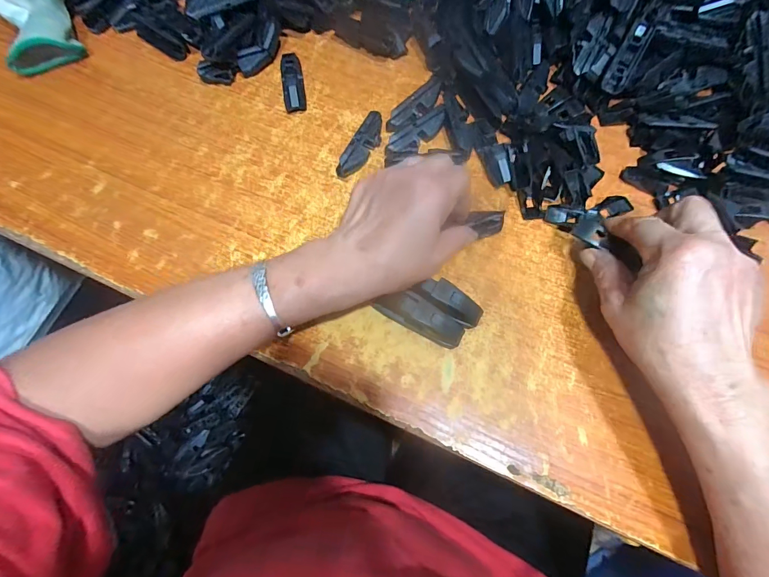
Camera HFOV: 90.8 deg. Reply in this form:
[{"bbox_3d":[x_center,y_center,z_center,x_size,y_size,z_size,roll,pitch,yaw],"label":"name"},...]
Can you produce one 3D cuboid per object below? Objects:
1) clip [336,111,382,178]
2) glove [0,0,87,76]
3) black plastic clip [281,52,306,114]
[{"bbox_3d":[-0.020,-0.133,0.358,0.018,0.021,0.077,22,71,8],"label":"clip"},{"bbox_3d":[-0.381,-0.326,0.419,0.108,0.044,0.217,-25,71,-9],"label":"glove"},{"bbox_3d":[-0.093,-0.210,0.388,0.021,0.019,0.068,-9,69,-3],"label":"black plastic clip"}]

